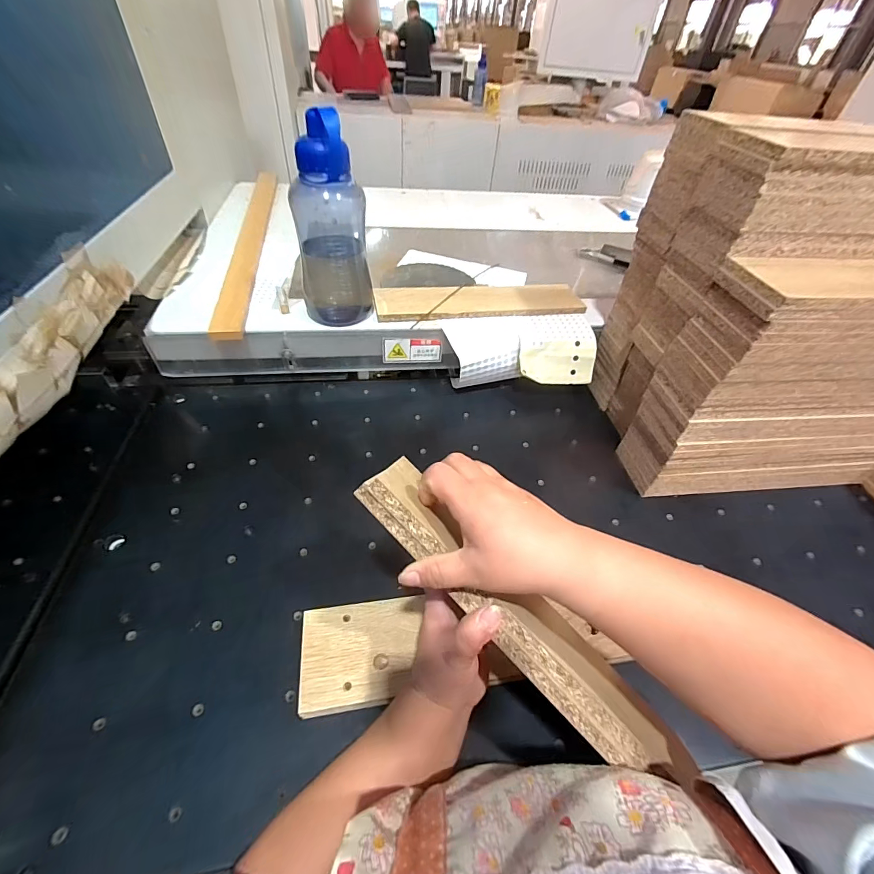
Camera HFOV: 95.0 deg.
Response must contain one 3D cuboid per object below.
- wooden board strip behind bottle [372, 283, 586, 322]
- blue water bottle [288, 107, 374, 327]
[{"bbox_3d":[0.082,-0.249,0.724,0.380,0.010,0.090,-5,56,-12],"label":"wooden board strip behind bottle"},{"bbox_3d":[-0.150,-0.293,0.577,0.103,0.264,0.099,-7,47,-11],"label":"blue water bottle"}]

